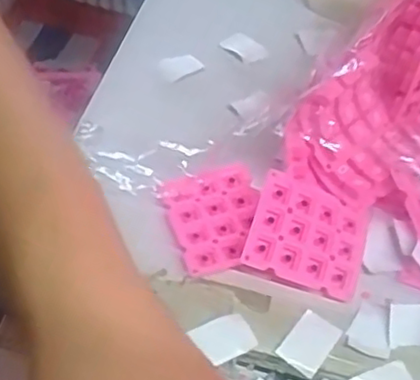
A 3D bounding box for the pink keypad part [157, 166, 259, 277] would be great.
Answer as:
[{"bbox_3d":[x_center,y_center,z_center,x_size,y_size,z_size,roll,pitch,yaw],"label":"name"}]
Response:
[{"bbox_3d":[0.004,0.016,0.356,0.048,0.013,0.054,-12,55,-12],"label":"pink keypad part"}]

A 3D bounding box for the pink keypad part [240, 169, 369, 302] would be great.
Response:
[{"bbox_3d":[0.050,0.023,0.342,0.058,0.005,0.050,21,72,-8],"label":"pink keypad part"}]

